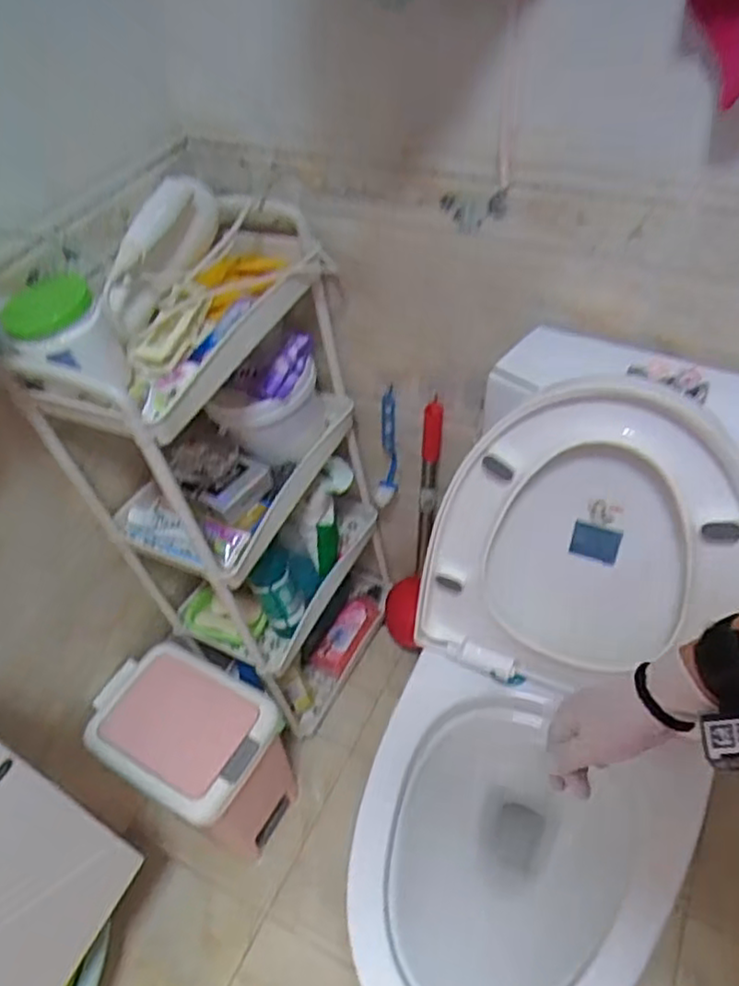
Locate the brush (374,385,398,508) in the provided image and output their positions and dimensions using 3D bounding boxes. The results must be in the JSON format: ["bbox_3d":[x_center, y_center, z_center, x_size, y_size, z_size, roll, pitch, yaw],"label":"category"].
[{"bbox_3d":[0.024,-0.069,1.113,0.037,0.231,0.037,9,50,14],"label":"brush"}]

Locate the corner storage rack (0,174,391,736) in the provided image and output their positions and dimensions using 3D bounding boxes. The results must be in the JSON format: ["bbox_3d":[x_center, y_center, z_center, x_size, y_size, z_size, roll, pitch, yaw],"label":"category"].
[{"bbox_3d":[-0.176,0.016,1.059,0.211,0.899,0.379,19,53,22],"label":"corner storage rack"}]

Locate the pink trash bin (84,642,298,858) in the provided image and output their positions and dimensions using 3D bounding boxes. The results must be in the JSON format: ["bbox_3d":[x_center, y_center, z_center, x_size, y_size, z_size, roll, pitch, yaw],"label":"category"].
[{"bbox_3d":[-0.270,0.426,1.118,0.272,0.322,0.192,22,54,24],"label":"pink trash bin"}]

